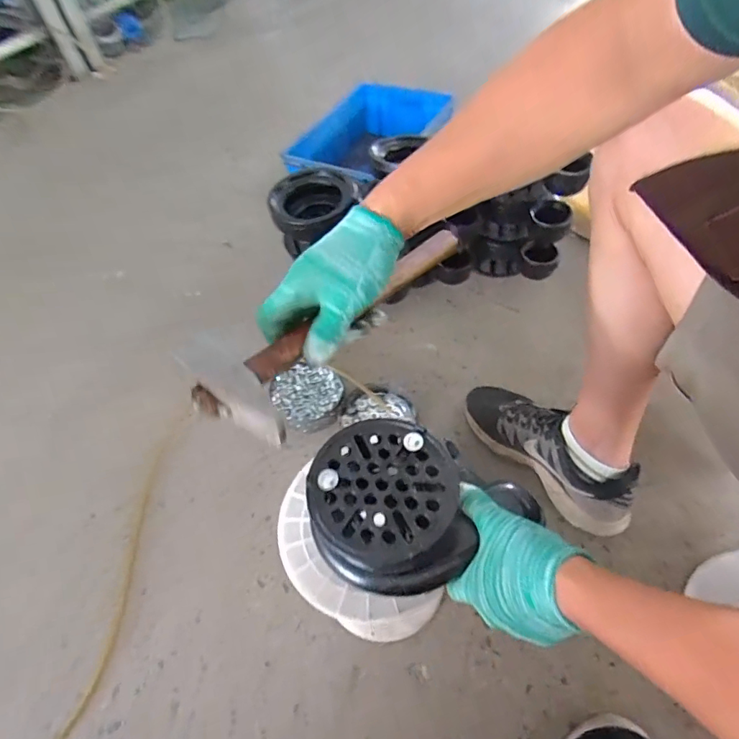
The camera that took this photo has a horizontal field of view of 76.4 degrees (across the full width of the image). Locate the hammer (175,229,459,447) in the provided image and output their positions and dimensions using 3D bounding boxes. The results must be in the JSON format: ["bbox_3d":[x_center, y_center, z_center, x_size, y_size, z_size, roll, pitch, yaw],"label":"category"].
[{"bbox_3d":[-0.011,-0.058,0.441,0.110,0.023,0.337,34,50,25],"label":"hammer"}]

